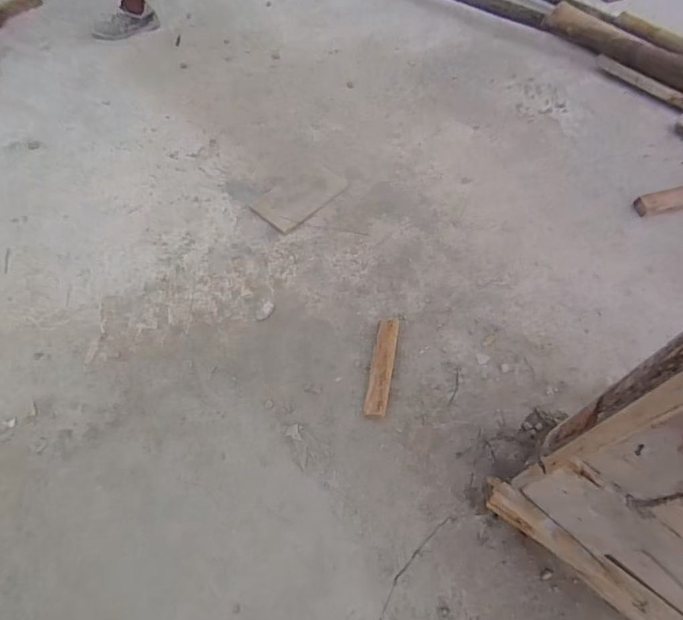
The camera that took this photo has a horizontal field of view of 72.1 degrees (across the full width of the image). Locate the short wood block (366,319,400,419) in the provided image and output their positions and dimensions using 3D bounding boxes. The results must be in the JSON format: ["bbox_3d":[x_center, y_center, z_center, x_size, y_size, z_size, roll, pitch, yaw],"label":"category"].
[{"bbox_3d":[0.103,0.145,1.182,0.055,0.045,0.253,8,61,6],"label":"short wood block"}]

